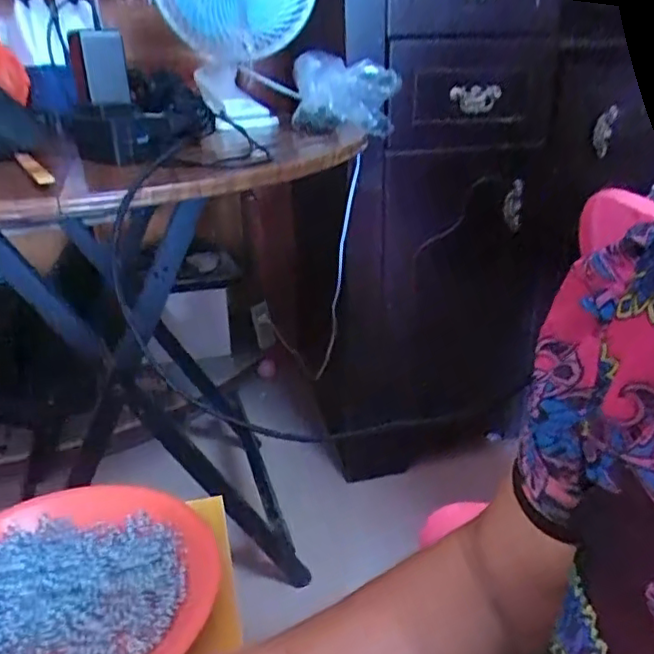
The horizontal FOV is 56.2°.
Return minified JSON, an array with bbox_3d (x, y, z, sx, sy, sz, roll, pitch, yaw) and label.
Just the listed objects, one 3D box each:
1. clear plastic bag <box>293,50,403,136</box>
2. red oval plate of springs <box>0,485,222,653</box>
[{"bbox_3d":[0.027,-0.323,0.858,0.036,0.107,0.222,18,31,34],"label":"clear plastic bag"},{"bbox_3d":[-0.170,0.170,0.395,0.188,0.022,0.173,-12,27,-24],"label":"red oval plate of springs"}]

